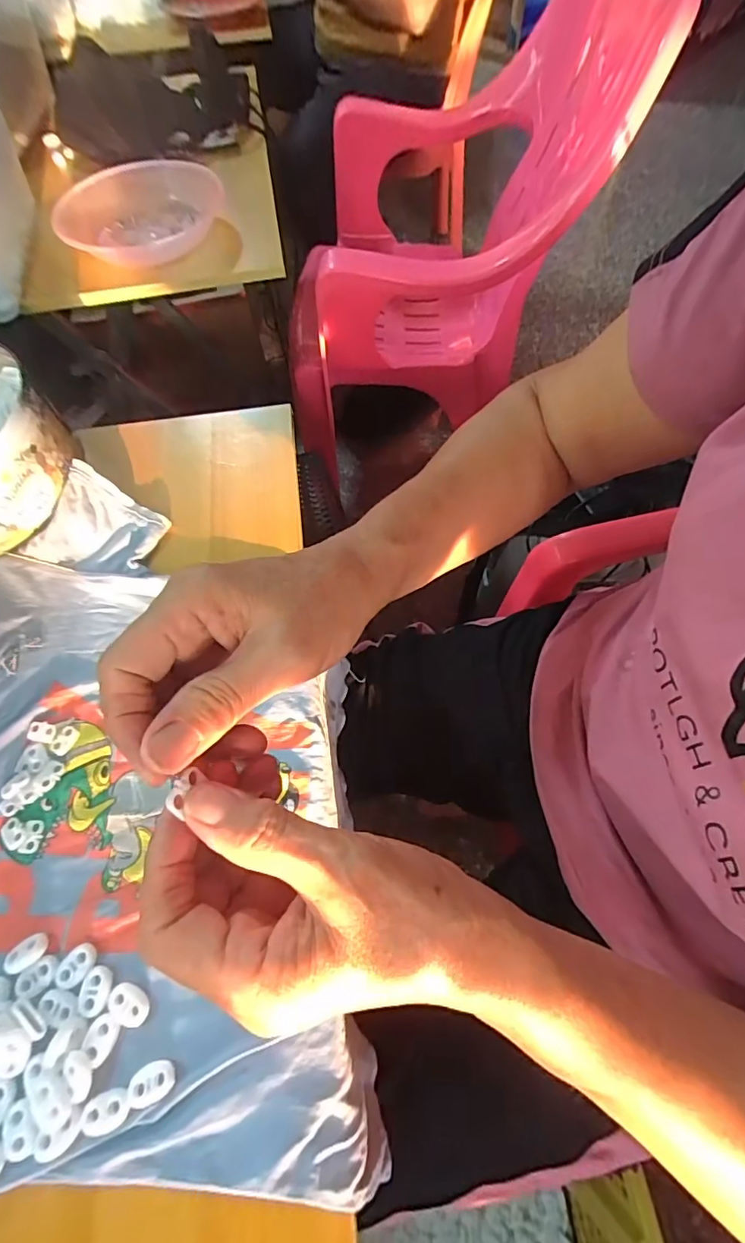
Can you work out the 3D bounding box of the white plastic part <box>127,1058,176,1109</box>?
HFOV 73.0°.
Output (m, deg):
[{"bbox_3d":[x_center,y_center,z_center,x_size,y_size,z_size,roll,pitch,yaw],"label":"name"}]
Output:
[{"bbox_3d":[-0.110,0.229,0.250,0.024,0.004,0.016,-24,64,-10],"label":"white plastic part"}]

